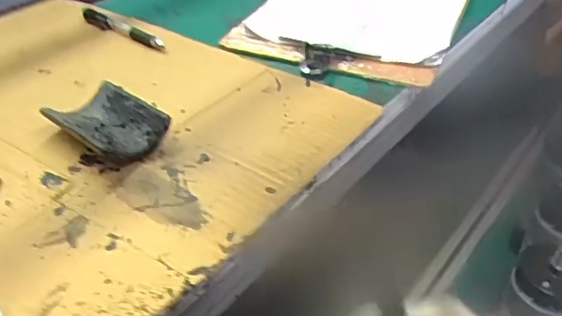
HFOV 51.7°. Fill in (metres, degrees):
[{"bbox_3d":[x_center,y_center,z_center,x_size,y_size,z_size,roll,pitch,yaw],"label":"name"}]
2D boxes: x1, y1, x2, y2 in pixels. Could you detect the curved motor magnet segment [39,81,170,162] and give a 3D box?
[{"bbox_3d":[-0.150,-0.028,0.506,0.104,0.024,0.070,31,47,34],"label":"curved motor magnet segment"}]

